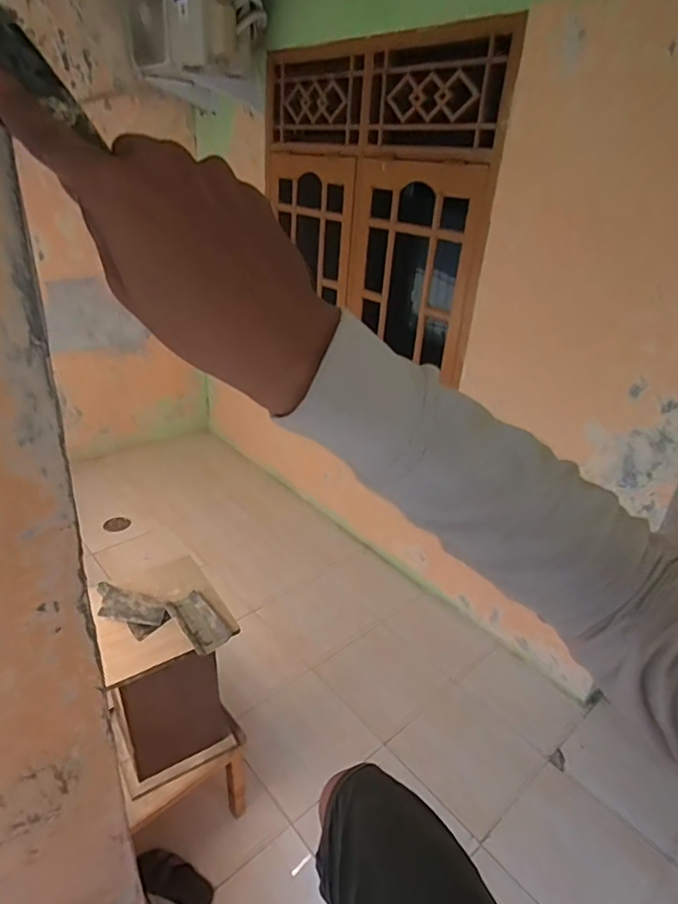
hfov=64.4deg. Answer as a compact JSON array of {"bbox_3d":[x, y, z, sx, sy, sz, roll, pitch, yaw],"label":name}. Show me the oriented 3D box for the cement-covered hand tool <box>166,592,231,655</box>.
[{"bbox_3d":[-0.335,0.398,1.275,0.092,0.021,0.190,-18,36,-37],"label":"cement-covered hand tool"}]

